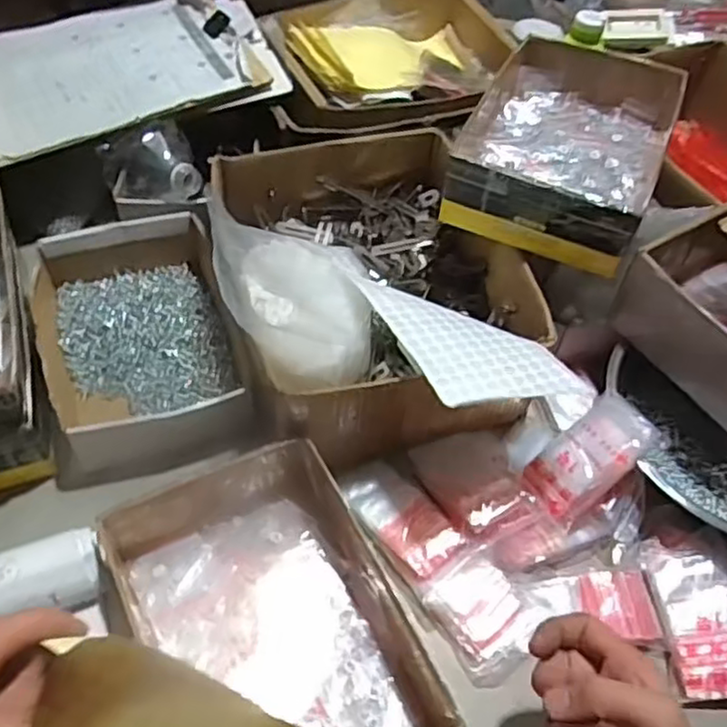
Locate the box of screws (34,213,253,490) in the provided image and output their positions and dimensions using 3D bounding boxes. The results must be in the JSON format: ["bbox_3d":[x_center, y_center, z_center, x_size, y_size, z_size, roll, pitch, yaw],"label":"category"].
[{"bbox_3d":[-0.217,-0.023,0.674,0.175,0.070,0.259,-14,55,-15],"label":"box of screws"}]

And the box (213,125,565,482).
[{"bbox_3d":[0.003,-0.079,0.675,0.266,0.099,0.319,-12,55,-13],"label":"box"}]

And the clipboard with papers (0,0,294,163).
[{"bbox_3d":[-0.273,-0.333,0.785,0.349,0.036,0.228,-23,58,-20],"label":"clipboard with papers"}]

